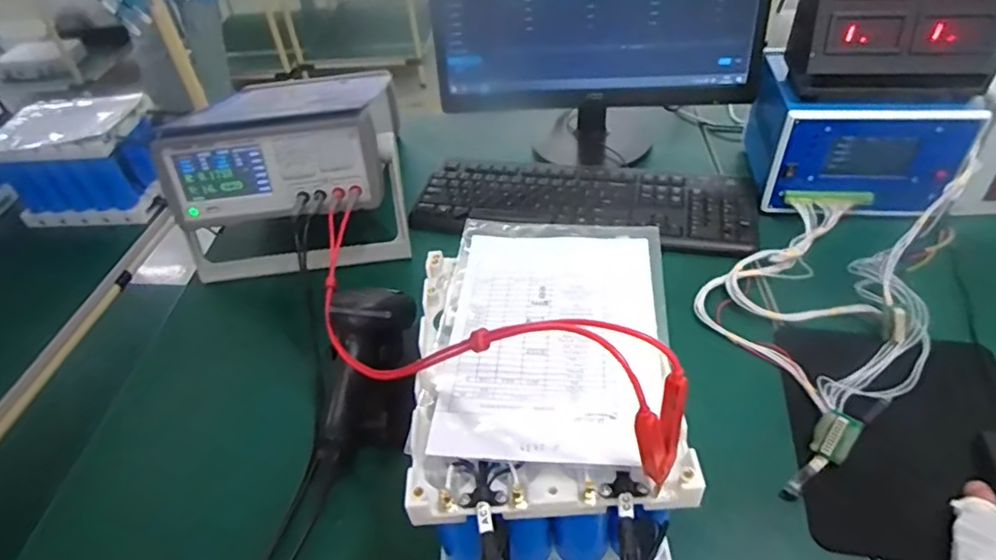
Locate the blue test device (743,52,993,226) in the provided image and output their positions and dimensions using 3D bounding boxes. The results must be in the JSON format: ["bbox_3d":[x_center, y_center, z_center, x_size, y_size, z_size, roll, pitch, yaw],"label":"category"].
[{"bbox_3d":[0.442,-0.184,0.751,0.214,0.135,0.175,3,44,10],"label":"blue test device"}]

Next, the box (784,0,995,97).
[{"bbox_3d":[0.437,-0.299,0.645,0.193,0.164,0.093,4,44,10],"label":"box"}]

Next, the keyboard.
[{"bbox_3d":[0.113,-0.104,0.802,0.442,0.022,0.141,7,45,13],"label":"keyboard"}]

